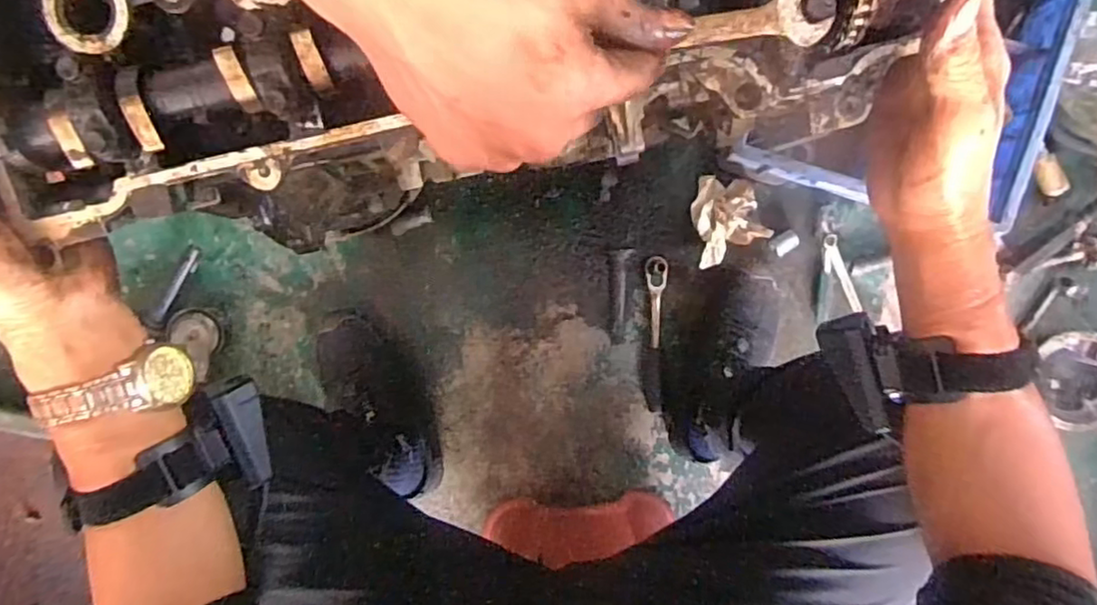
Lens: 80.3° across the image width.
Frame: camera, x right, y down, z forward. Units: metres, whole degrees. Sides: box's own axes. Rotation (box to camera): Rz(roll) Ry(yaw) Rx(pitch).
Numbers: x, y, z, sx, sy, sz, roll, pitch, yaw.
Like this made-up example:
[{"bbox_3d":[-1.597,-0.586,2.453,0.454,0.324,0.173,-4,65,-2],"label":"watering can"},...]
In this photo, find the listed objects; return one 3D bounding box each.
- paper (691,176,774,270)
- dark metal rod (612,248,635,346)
[{"bbox_3d":[0.223,-0.105,0.804,0.094,0.050,0.109,-11,92,4],"label":"paper"},{"bbox_3d":[0.092,-0.008,0.828,0.022,0.014,0.121,4,93,4],"label":"dark metal rod"}]

